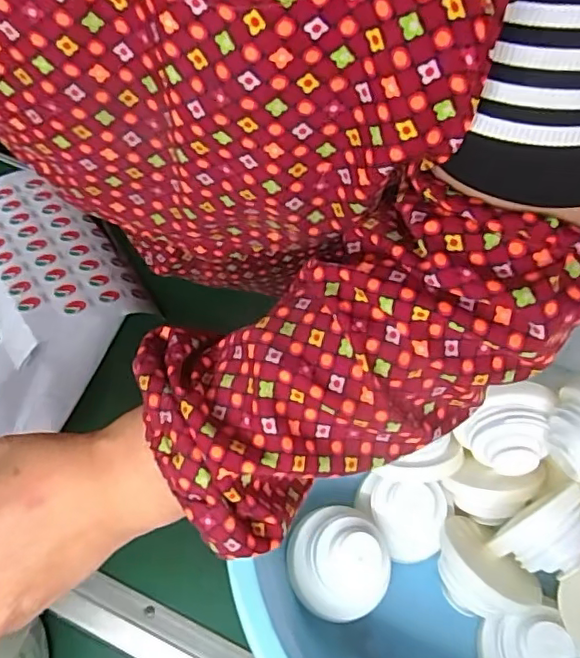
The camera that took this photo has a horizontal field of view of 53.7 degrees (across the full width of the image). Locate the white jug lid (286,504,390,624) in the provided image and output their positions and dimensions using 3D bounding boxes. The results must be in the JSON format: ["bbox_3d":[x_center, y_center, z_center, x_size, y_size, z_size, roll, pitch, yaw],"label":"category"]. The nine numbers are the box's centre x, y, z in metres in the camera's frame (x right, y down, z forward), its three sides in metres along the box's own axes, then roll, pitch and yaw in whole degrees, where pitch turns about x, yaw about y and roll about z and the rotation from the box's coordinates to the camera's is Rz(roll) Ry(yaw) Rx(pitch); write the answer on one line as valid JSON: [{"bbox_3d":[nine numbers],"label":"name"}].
[{"bbox_3d":[0.035,0.173,0.426,0.071,0.033,0.078,0,65,0],"label":"white jug lid"}]

